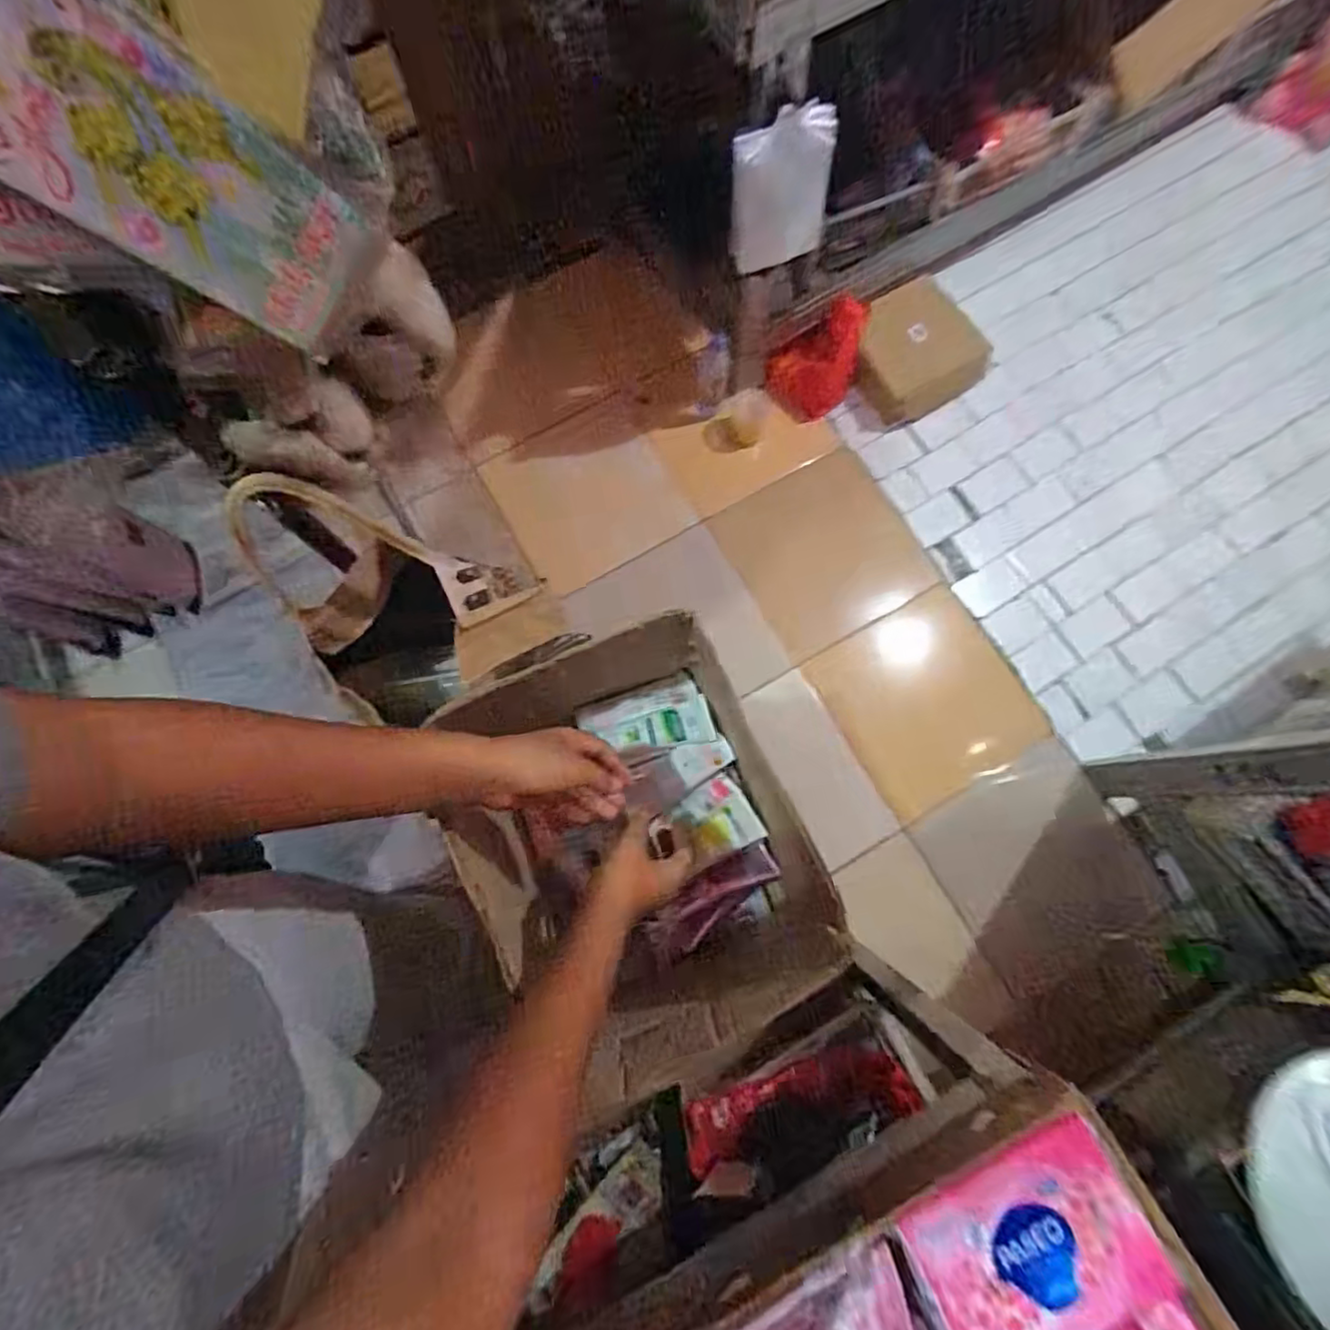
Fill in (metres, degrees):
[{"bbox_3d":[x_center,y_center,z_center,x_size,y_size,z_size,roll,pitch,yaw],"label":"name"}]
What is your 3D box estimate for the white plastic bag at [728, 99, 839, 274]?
[{"bbox_3d":[0.185,-0.759,1.047,0.151,0.244,0.039,-11,77,-1],"label":"white plastic bag"}]

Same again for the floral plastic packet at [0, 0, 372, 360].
[{"bbox_3d":[-0.233,-0.235,0.314,0.014,0.183,0.089,40,102,22],"label":"floral plastic packet"}]

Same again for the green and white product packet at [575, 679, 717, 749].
[{"bbox_3d":[-0.025,0.071,0.817,0.161,0.031,0.085,-13,77,-1],"label":"green and white product packet"}]

